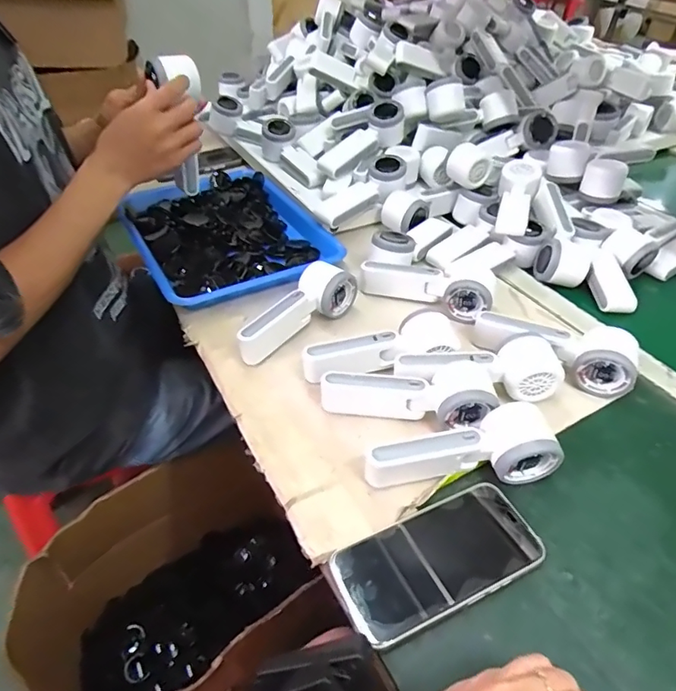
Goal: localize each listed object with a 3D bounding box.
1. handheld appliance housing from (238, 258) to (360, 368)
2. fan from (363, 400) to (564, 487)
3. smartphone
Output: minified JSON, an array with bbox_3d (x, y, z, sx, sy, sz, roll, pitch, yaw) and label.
[{"bbox_3d":[-0.050,-0.043,0.579,0.053,0.058,0.168,35,51,30],"label":"handheld appliance housing"},{"bbox_3d":[0.105,0.091,0.433,0.166,0.049,0.052,-4,42,-8],"label":"fan"},{"bbox_3d":[0.081,0.165,0.384,0.163,0.011,0.077,-16,45,-20],"label":"smartphone"}]

